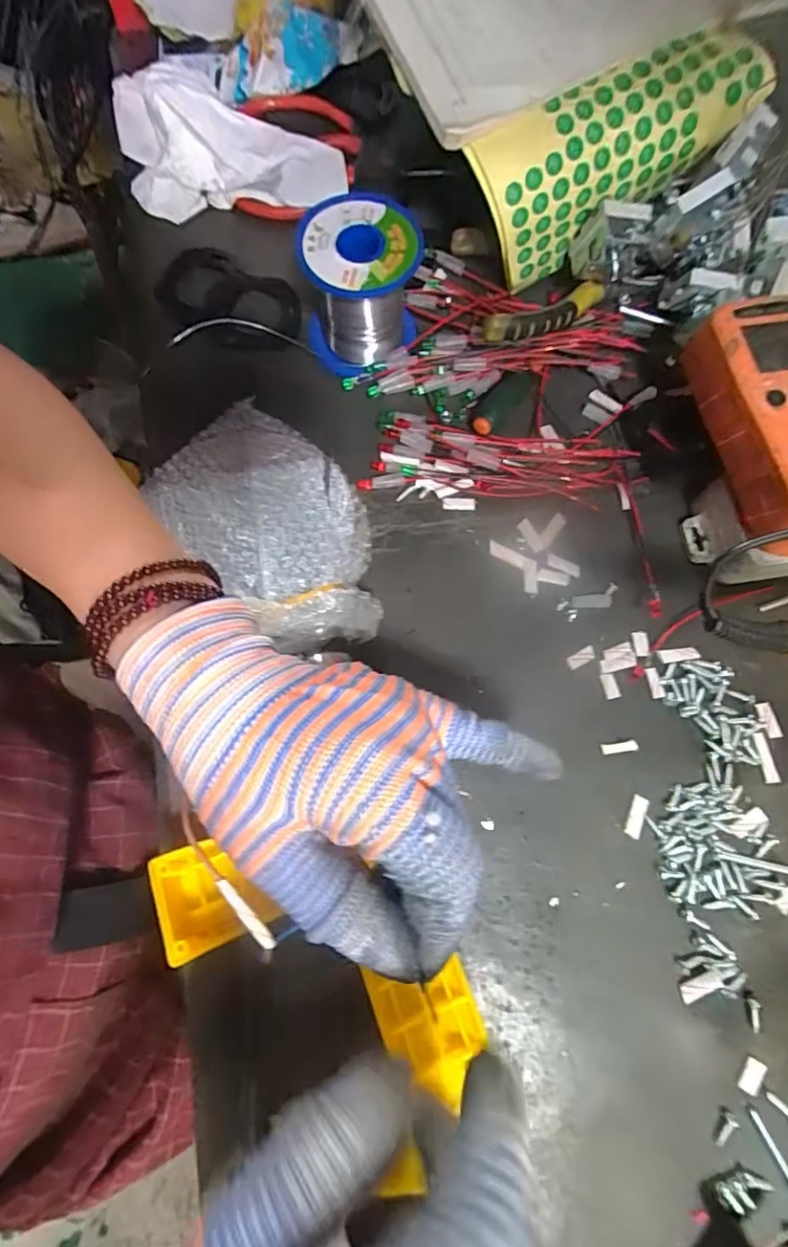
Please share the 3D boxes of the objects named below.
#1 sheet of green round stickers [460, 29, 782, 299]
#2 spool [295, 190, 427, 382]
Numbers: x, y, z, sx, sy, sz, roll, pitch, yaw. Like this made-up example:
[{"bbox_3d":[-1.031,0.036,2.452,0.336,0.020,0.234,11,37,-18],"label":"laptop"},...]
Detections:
[{"bbox_3d":[0.118,-0.259,0.308,0.152,0.078,0.040,-23,77,-8],"label":"sheet of green round stickers"},{"bbox_3d":[-0.018,-0.193,0.305,0.064,0.060,0.065,-2,75,-2],"label":"spool"}]

